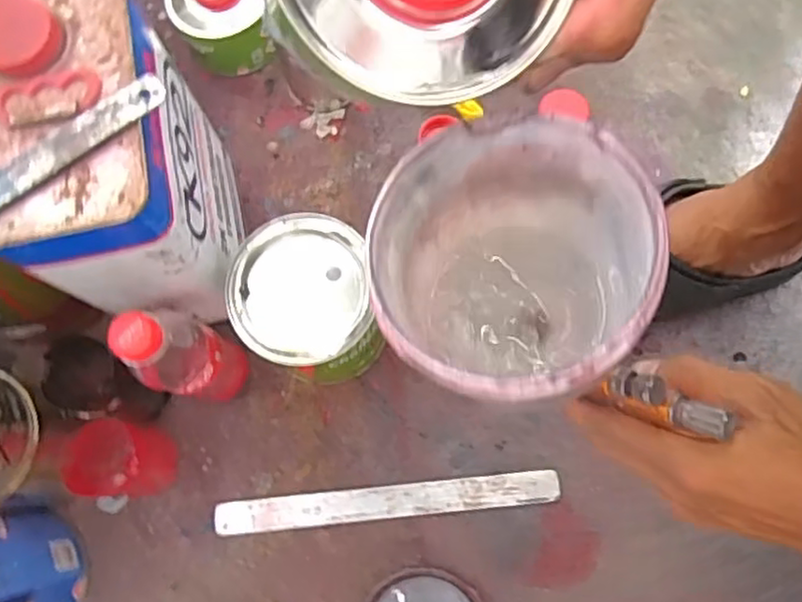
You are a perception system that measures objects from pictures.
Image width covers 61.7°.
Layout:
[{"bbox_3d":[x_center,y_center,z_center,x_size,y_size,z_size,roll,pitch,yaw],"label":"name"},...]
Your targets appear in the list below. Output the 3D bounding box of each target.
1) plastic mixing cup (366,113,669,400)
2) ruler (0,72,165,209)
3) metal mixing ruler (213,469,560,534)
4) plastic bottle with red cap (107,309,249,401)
[{"bbox_3d":[0.039,-0.007,0.268,0.095,0.116,0.095,0,76,1],"label":"plastic mixing cup"},{"bbox_3d":[-0.215,-0.064,0.368,0.196,0.005,0.020,-36,83,-6],"label":"ruler"},{"bbox_3d":[-0.012,0.166,0.557,0.283,0.004,0.025,-6,76,0],"label":"metal mixing ruler"},{"bbox_3d":[-0.154,0.043,0.494,0.049,0.181,0.056,21,78,6],"label":"plastic bottle with red cap"}]

